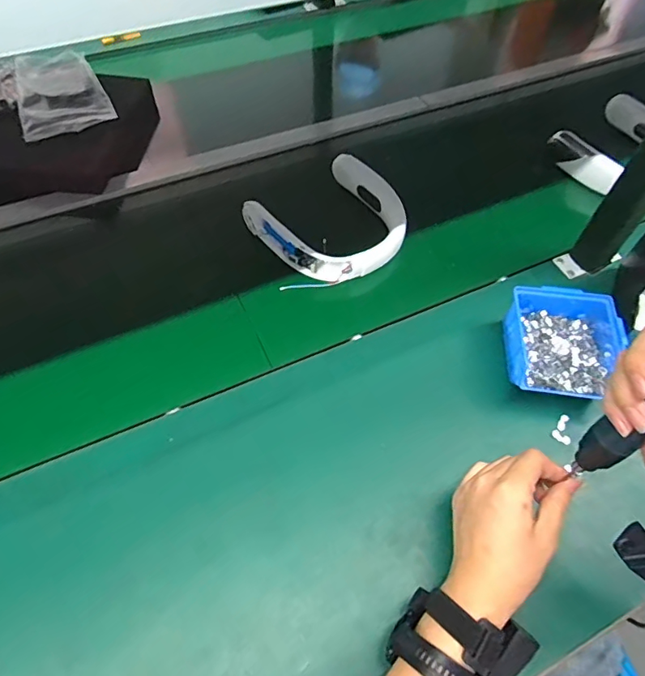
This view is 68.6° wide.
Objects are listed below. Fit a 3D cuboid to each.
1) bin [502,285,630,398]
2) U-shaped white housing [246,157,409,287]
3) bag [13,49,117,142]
[{"bbox_3d":[0.290,0.010,0.579,0.126,0.066,0.137,11,53,5],"label":"bin"},{"bbox_3d":[0.019,-0.169,0.705,0.190,0.075,0.188,-33,61,-25],"label":"U-shaped white housing"},{"bbox_3d":[-0.457,-0.430,0.826,0.141,0.029,0.225,-20,57,-18],"label":"bag"}]

